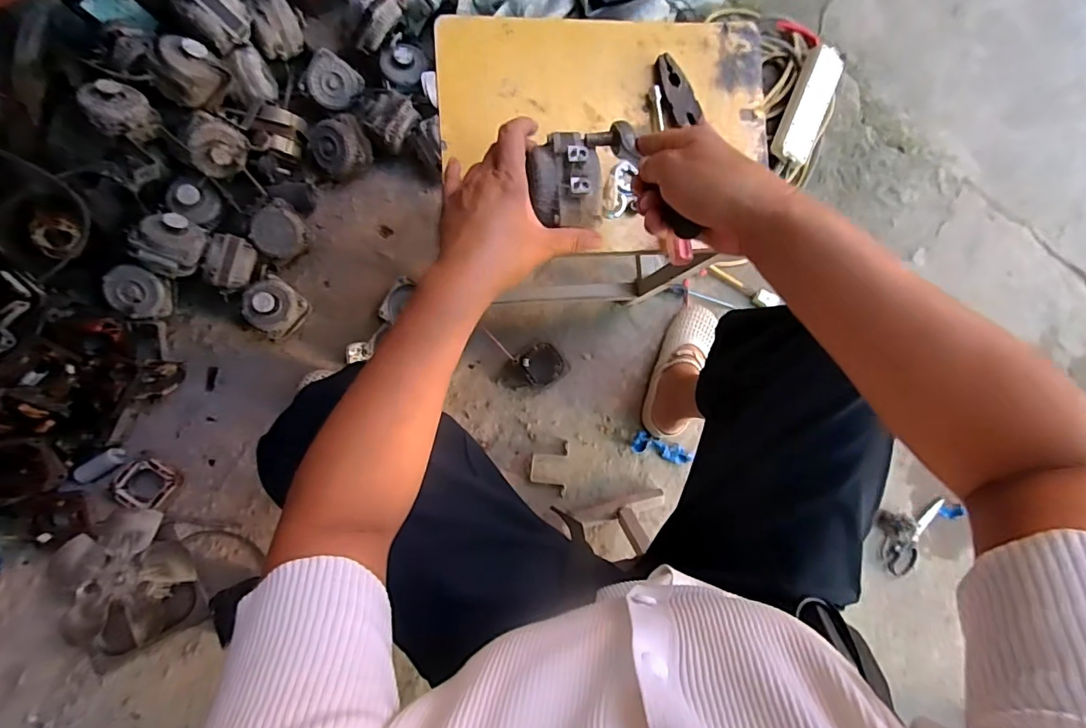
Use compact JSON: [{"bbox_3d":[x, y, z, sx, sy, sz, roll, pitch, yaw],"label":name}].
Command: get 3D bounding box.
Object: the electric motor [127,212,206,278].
[{"bbox_3d":[-0.547,-0.177,0.757,0.074,0.062,0.084,16,83,-7],"label":"electric motor"}]

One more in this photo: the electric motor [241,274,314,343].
[{"bbox_3d":[-0.434,-0.092,0.833,0.086,0.083,0.085,42,80,-3],"label":"electric motor"}]

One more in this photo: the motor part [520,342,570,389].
[{"bbox_3d":[0.000,0.002,0.910,0.074,0.037,0.077,-41,92,-10],"label":"motor part"}]

